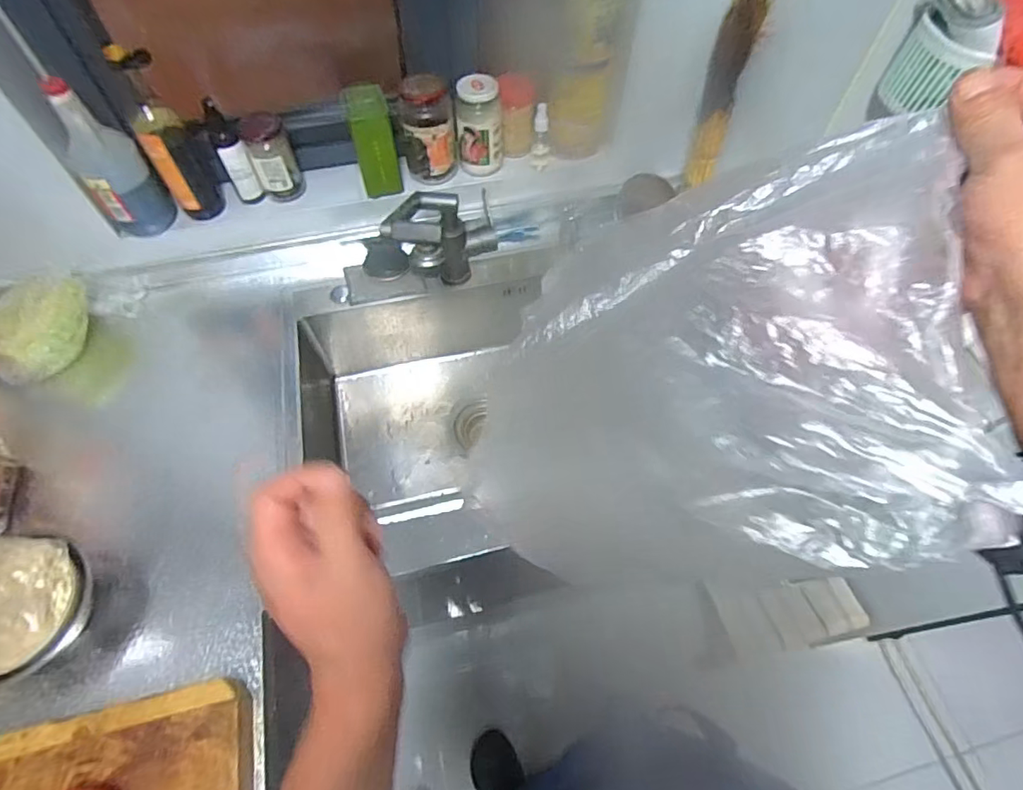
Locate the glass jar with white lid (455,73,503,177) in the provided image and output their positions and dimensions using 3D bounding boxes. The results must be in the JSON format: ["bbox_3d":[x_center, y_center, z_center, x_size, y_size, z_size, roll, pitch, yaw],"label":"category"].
[{"bbox_3d":[-0.052,-0.438,0.880,0.072,0.133,0.078,0,59,0],"label":"glass jar with white lid"}]

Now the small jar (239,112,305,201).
[{"bbox_3d":[-0.376,-0.374,0.857,0.064,0.132,0.060,0,59,0],"label":"small jar"}]

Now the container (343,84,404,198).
[{"bbox_3d":[-0.217,-0.404,0.853,0.069,0.155,0.082,-13,60,-8],"label":"container"}]

